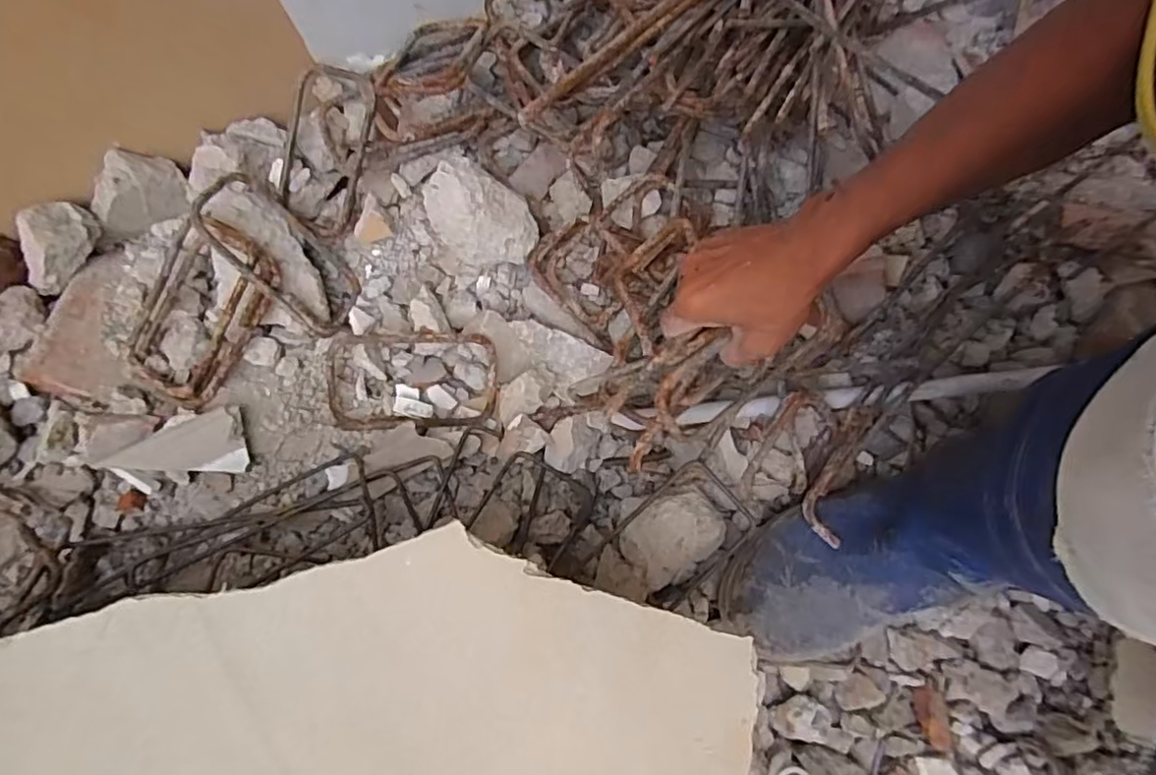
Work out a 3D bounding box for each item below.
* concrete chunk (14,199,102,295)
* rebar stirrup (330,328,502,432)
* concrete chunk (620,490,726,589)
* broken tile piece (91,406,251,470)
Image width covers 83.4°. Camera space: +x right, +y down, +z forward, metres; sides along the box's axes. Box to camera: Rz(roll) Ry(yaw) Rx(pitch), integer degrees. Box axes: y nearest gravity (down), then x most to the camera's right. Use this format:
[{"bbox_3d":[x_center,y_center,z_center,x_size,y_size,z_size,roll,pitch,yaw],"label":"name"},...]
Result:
[{"bbox_3d":[-0.465,-0.125,0.580,0.043,0.057,0.082,19,75,7],"label":"concrete chunk"},{"bbox_3d":[-0.145,-0.006,0.568,0.150,0.028,0.092,5,74,3],"label":"rebar stirrup"},{"bbox_3d":[0.077,0.119,0.526,0.085,0.048,0.064,-28,75,-6],"label":"concrete chunk"},{"bbox_3d":[-0.336,0.042,0.540,0.113,0.011,0.053,2,84,-10],"label":"broken tile piece"}]

